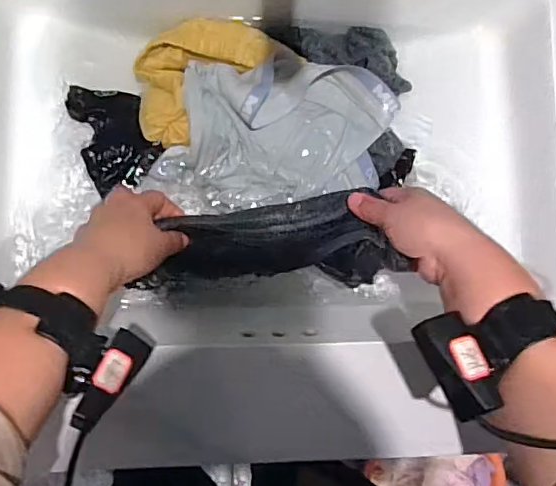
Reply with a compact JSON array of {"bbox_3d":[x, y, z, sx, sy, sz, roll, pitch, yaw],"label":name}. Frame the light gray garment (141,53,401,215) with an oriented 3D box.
[{"bbox_3d":[-0.007,-0.110,0.555,0.234,0.053,0.135,-9,87,-6],"label":"light gray garment"}]

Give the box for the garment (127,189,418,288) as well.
[{"bbox_3d":[-0.004,-0.003,0.530,0.234,0.049,0.083,-2,87,10],"label":"garment"}]

